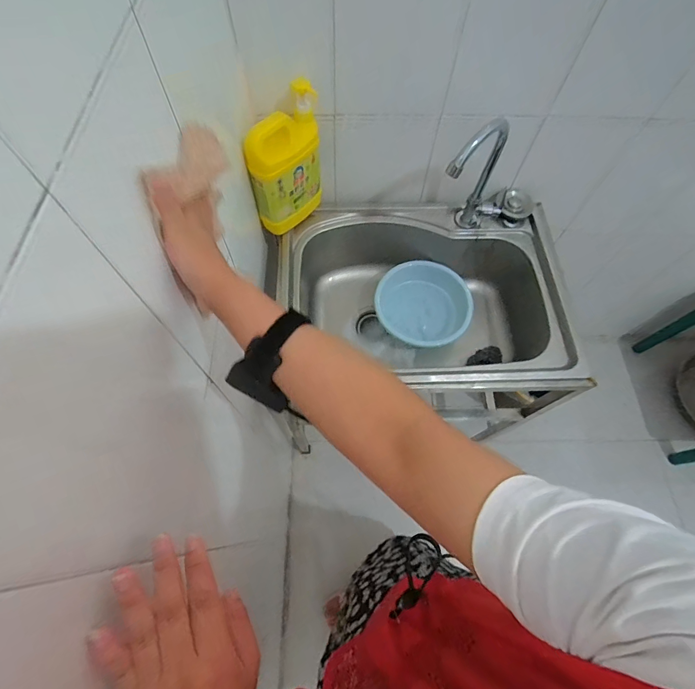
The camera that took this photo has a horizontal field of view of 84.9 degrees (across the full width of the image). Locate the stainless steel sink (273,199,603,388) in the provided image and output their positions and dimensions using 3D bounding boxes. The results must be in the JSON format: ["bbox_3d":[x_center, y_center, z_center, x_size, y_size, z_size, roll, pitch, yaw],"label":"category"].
[{"bbox_3d":[0.166,-0.083,0.857,0.552,0.202,0.424,-1,63,0],"label":"stainless steel sink"}]

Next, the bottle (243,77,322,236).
[{"bbox_3d":[-0.111,-0.337,0.723,0.059,0.232,0.154,34,69,16],"label":"bottle"}]

